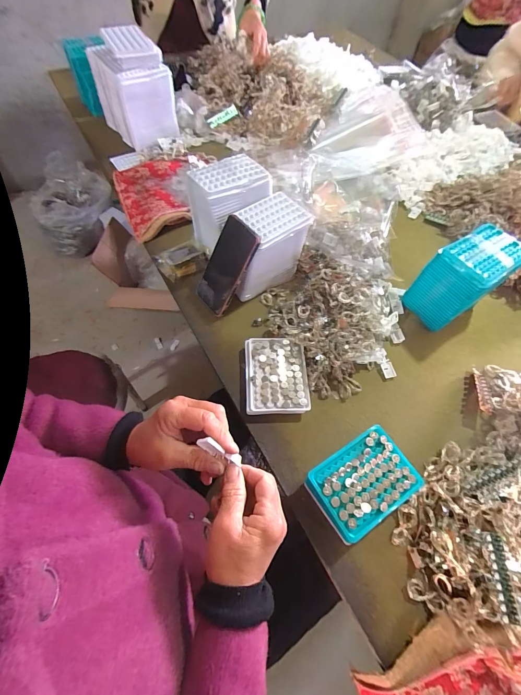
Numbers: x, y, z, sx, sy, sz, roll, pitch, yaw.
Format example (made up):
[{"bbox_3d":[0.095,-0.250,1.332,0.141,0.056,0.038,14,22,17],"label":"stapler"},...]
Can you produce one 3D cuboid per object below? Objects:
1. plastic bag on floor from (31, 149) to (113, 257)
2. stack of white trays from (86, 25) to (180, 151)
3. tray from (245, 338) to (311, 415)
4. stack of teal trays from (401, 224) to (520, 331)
[{"bbox_3d":[-0.902,-0.691,1.485,0.339,0.246,0.421,-20,64,-13],"label":"plastic bag on floor"},{"bbox_3d":[-0.315,-0.643,0.763,0.135,0.177,0.173,-34,68,-19],"label":"stack of white trays"},{"bbox_3d":[0.026,0.047,0.515,0.100,0.025,0.129,-1,62,-4],"label":"tray"},{"bbox_3d":[0.364,-0.124,0.559,0.143,0.127,0.098,-32,68,-18],"label":"stack of teal trays"}]

